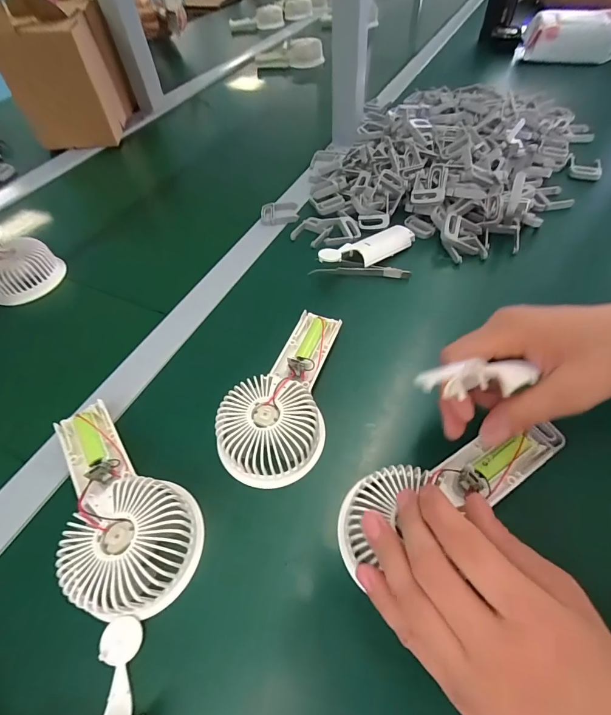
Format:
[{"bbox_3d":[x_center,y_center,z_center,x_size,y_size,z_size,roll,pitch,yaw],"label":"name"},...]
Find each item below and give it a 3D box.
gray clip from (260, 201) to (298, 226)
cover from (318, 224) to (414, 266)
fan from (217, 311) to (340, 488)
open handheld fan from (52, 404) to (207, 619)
[{"bbox_3d":[-0.035,-0.197,0.486,0.050,0.013,0.044,-7,54,0],"label":"gray clip"},{"bbox_3d":[0.069,-0.128,0.408,0.133,0.018,0.043,-23,56,-27],"label":"cover"},{"bbox_3d":[-0.016,0.023,0.302,0.075,0.036,0.161,11,56,12],"label":"fan"},{"bbox_3d":[-0.143,0.101,0.260,0.077,0.036,0.161,-37,60,-21],"label":"open handheld fan"}]

